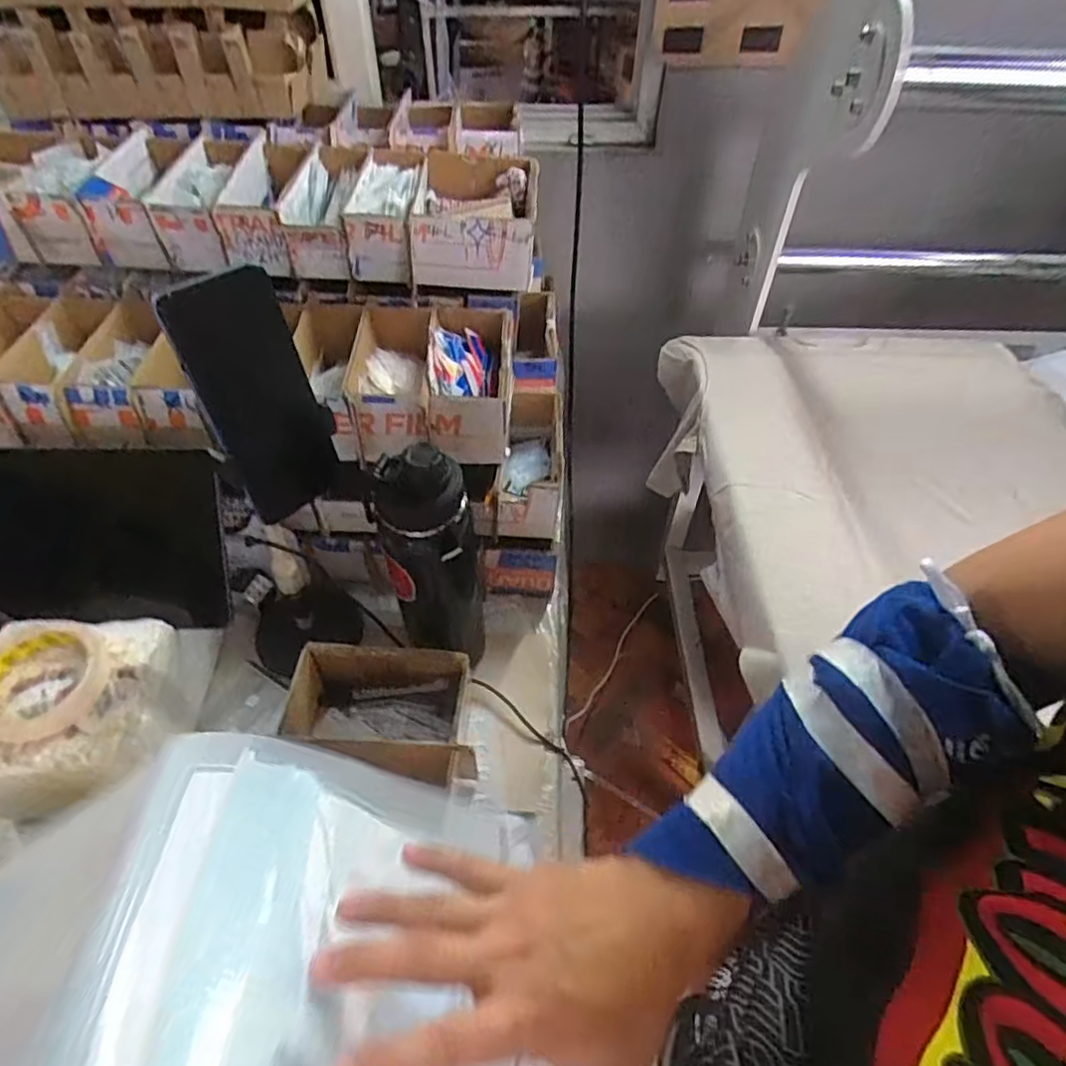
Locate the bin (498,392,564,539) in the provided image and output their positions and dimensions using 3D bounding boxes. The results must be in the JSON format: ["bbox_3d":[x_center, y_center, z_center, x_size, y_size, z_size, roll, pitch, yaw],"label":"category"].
[{"bbox_3d":[-0.001,-0.082,0.684,0.064,0.083,0.184,2,49,0],"label":"bin"}]

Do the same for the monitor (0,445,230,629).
[{"bbox_3d":[-0.408,0.011,0.568,0.230,0.185,0.018,-1,28,-15],"label":"monitor"}]

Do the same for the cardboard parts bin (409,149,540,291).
[{"bbox_3d":[-0.060,-0.361,0.710,0.132,0.071,0.206,2,49,0],"label":"cardboard parts bin"}]

